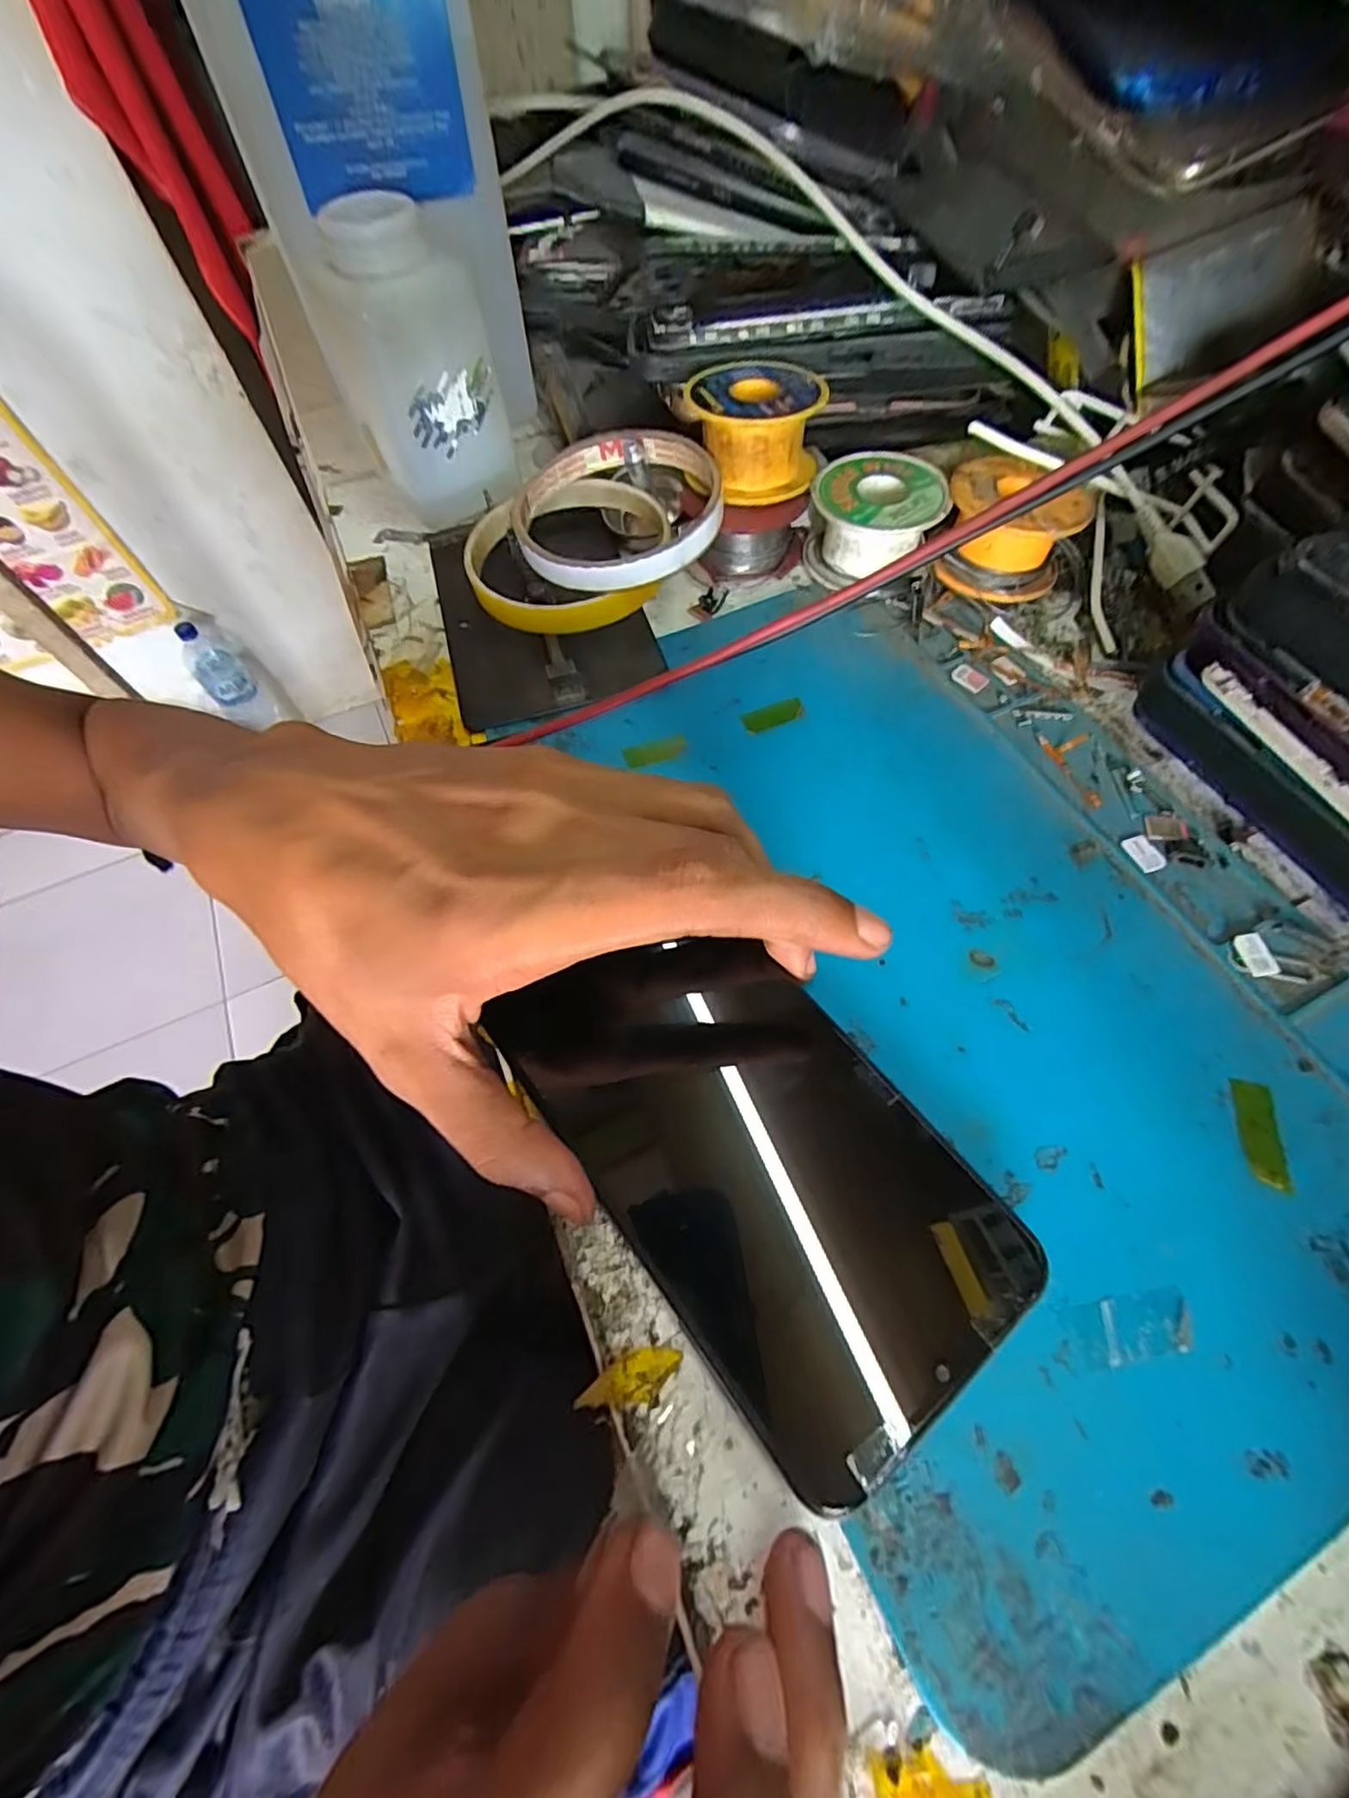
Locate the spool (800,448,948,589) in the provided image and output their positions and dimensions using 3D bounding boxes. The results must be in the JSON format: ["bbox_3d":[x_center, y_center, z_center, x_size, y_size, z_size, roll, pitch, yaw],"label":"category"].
[{"bbox_3d":[0.080,-0.155,0.257,0.050,0.031,0.041,-5,62,0],"label":"spool"}]

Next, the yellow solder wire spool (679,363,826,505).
[{"bbox_3d":[0.031,-0.189,0.248,0.049,0.033,0.056,-5,62,0],"label":"yellow solder wire spool"}]

